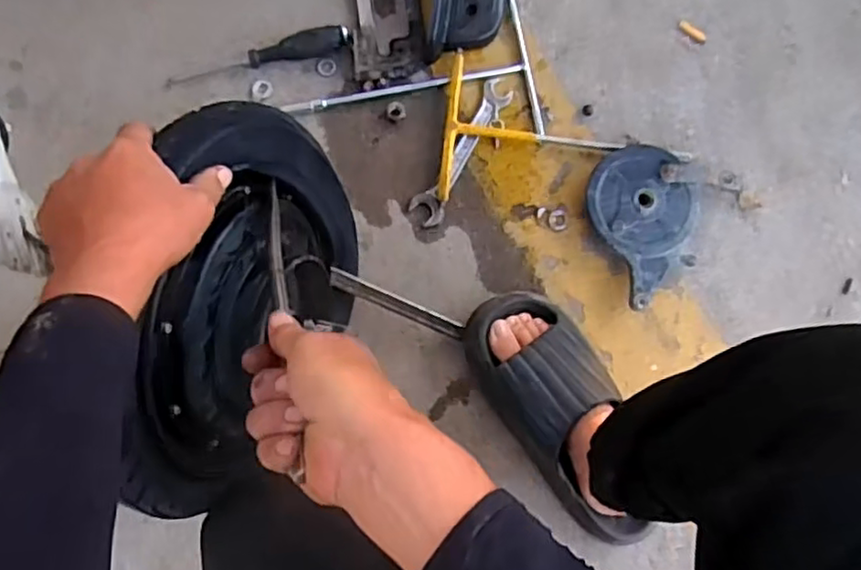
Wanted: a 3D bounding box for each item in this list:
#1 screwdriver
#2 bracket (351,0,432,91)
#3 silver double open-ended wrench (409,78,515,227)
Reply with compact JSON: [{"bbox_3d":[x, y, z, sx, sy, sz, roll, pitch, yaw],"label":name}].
[{"bbox_3d":[-0.195,-0.259,0.772,0.210,0.019,0.026,-14,85,-1],"label":"screwdriver"},{"bbox_3d":[-0.052,-0.304,0.789,0.084,0.023,0.147,-9,85,-1],"label":"bracket"},{"bbox_3d":[0.038,-0.152,0.775,0.038,0.009,0.184,32,86,3],"label":"silver double open-ended wrench"}]

